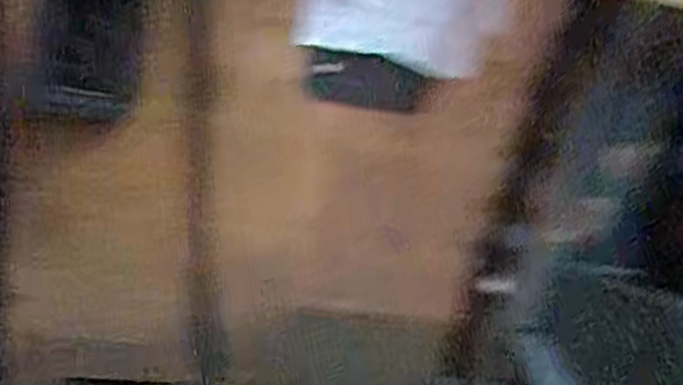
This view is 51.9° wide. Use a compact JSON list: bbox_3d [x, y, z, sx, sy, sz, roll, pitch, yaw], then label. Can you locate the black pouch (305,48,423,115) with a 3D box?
[{"bbox_3d":[0.031,-0.135,0.863,0.157,0.084,0.010,2,47,-24],"label":"black pouch"}]

